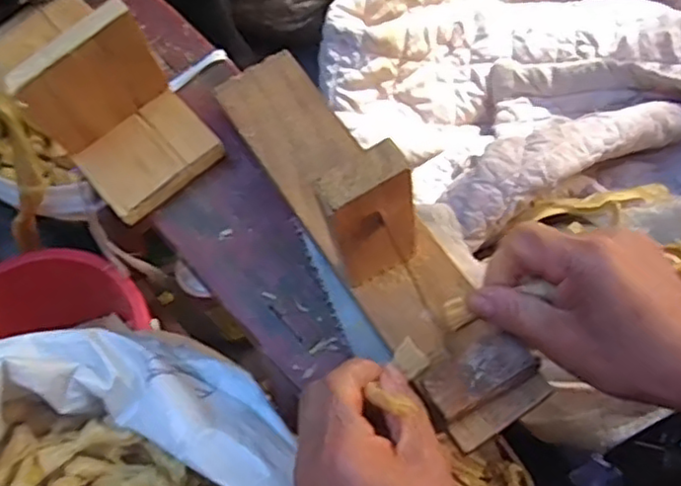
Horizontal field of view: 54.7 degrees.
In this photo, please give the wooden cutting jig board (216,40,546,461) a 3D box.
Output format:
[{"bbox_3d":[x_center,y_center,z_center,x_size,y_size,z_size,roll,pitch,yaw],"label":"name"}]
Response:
[{"bbox_3d":[0.010,-0.031,0.352,0.057,0.110,0.271,-30,64,-11],"label":"wooden cutting jig board"}]

